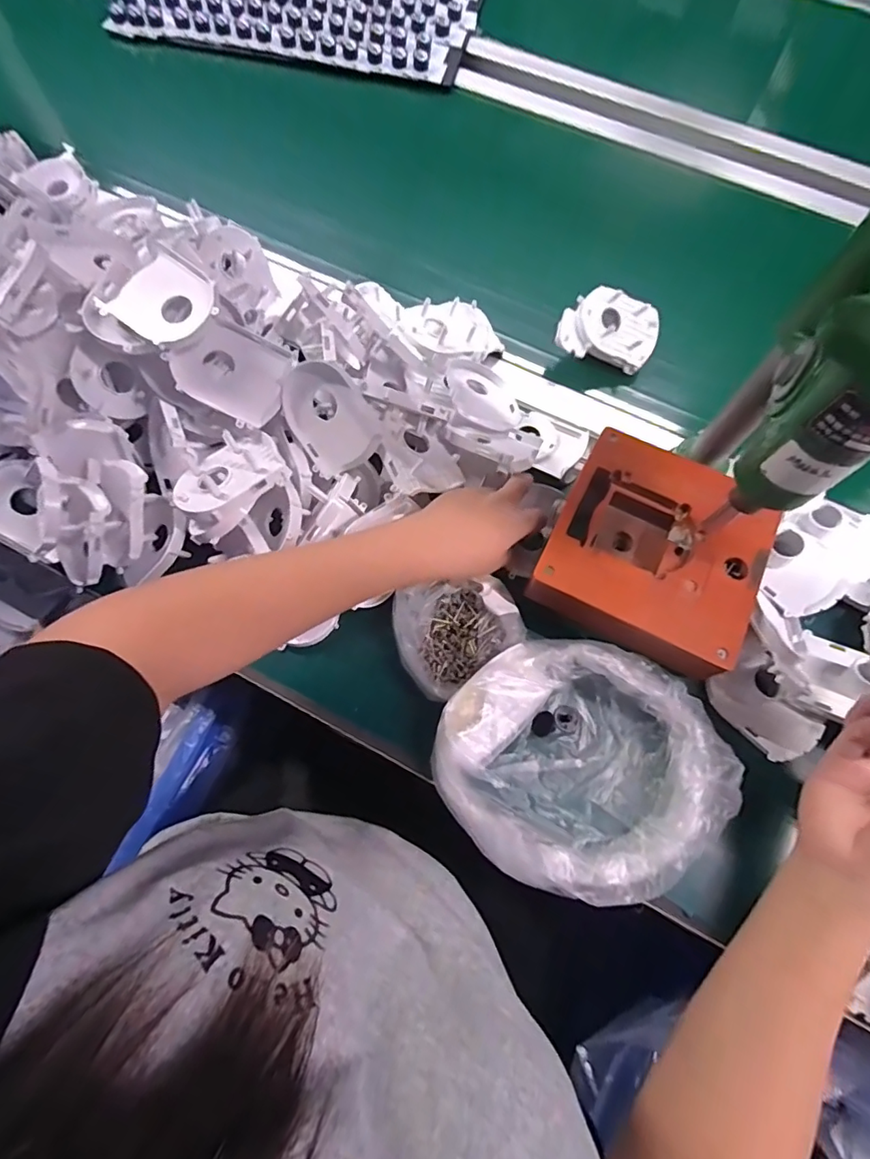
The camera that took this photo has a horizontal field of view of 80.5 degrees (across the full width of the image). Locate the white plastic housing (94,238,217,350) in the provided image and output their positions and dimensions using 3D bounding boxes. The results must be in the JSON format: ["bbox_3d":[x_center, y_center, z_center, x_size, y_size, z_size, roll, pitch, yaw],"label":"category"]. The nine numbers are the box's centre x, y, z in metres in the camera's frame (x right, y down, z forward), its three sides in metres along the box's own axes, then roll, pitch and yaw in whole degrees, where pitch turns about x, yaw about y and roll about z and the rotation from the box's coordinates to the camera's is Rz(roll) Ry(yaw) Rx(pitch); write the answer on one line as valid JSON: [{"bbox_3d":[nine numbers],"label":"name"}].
[{"bbox_3d":[-0.202,-0.204,0.381,0.080,0.031,0.065,40,73,12],"label":"white plastic housing"}]

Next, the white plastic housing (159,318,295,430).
[{"bbox_3d":[-0.157,-0.160,0.395,0.081,0.024,0.063,20,100,-17],"label":"white plastic housing"}]

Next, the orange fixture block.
[{"bbox_3d":[0.170,-0.023,0.405,0.151,0.043,0.163,26,71,7],"label":"orange fixture block"}]

